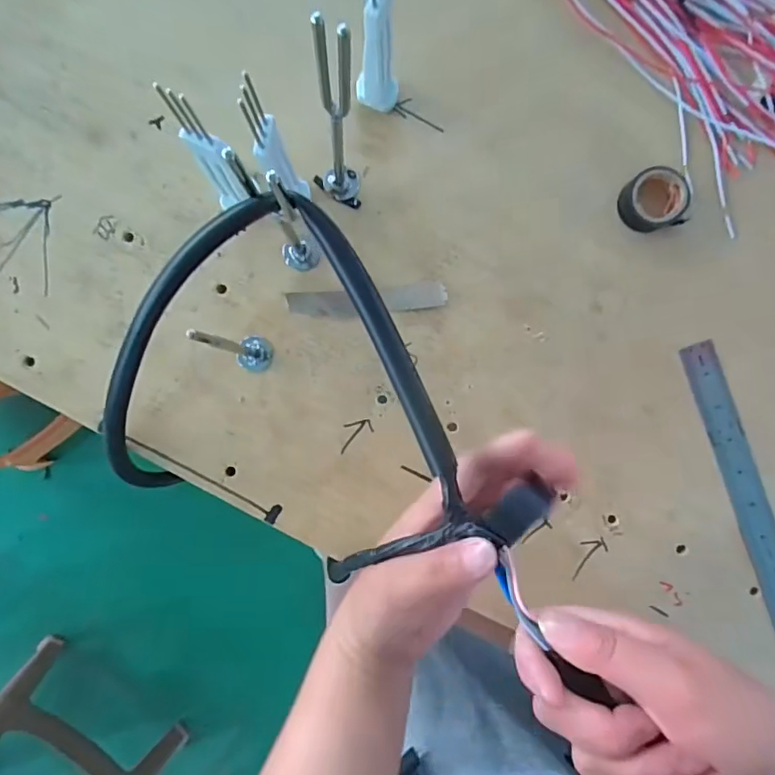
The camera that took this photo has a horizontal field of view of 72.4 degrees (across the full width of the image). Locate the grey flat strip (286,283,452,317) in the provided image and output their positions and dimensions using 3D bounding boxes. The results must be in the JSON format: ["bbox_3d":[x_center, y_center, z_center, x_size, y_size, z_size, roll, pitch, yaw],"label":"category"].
[{"bbox_3d":[-0.014,-0.061,0.377,0.111,0.004,0.019,-5,91,-1],"label":"grey flat strip"}]

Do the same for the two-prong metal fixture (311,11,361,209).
[{"bbox_3d":[-0.033,-0.146,0.307,0.030,0.148,0.034,-8,91,-1],"label":"two-prong metal fixture"}]

